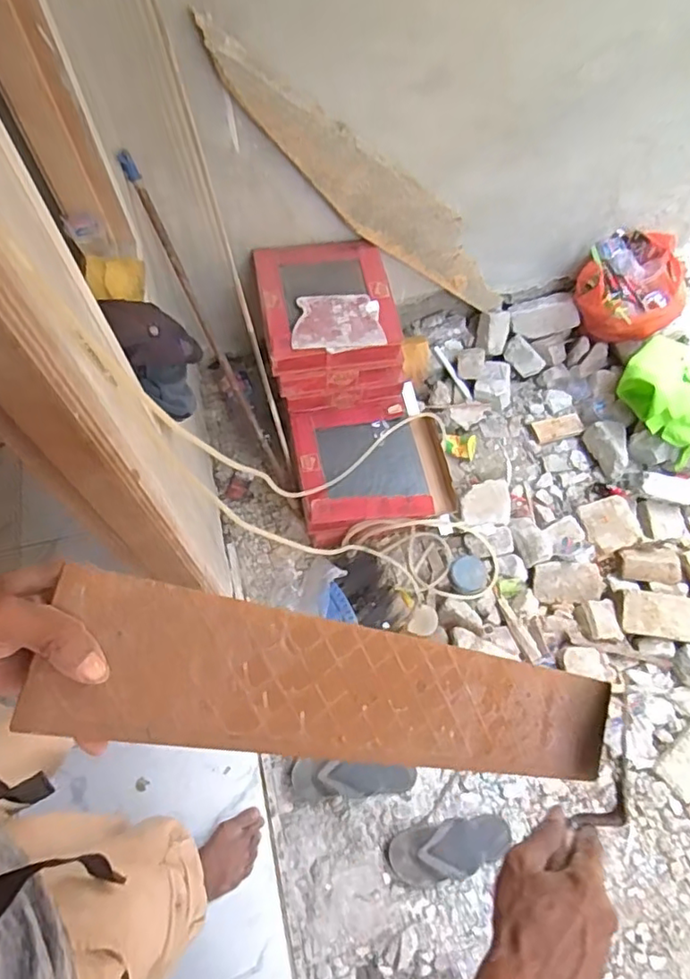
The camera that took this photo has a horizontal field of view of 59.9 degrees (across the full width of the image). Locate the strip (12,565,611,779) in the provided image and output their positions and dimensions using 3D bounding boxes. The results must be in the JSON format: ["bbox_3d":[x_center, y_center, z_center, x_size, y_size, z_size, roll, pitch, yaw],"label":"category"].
[{"bbox_3d":[0.039,0.154,0.444,0.486,0.009,0.091,19,78,-30],"label":"strip"}]

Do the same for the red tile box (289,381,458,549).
[{"bbox_3d":[0.071,-0.066,1.532,0.385,0.110,0.352,-12,64,-4],"label":"red tile box"}]

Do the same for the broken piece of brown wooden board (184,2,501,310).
[{"bbox_3d":[0.092,-0.655,1.384,0.165,1.026,0.023,-34,57,30],"label":"broken piece of brown wooden board"}]

